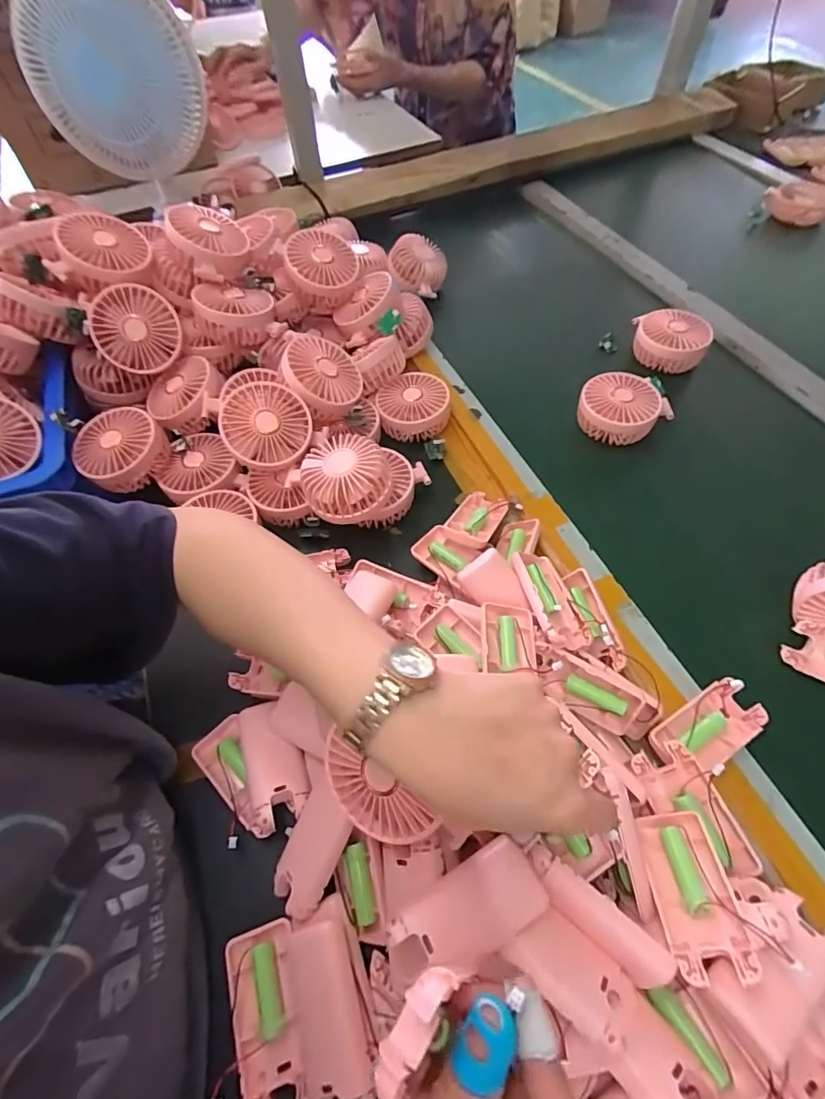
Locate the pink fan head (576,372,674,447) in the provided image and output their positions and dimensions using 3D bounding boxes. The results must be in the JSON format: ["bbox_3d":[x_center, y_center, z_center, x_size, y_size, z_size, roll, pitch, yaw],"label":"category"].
[{"bbox_3d":[0.249,-0.165,0.583,0.088,0.052,0.085,-2,58,3],"label":"pink fan head"}]

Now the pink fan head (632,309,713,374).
[{"bbox_3d":[0.342,-0.275,0.642,0.087,0.047,0.087,9,59,9],"label":"pink fan head"}]

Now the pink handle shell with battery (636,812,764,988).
[{"bbox_3d":[0.177,0.220,0.310,0.043,0.028,0.093,3,31,6],"label":"pink handle shell with battery"}]

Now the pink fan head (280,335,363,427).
[{"bbox_3d":[-0.100,-0.190,0.536,0.086,0.034,0.088,9,70,-28],"label":"pink fan head"}]

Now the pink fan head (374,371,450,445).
[{"bbox_3d":[0.001,-0.174,0.598,0.085,0.046,0.081,-8,58,-1],"label":"pink fan head"}]

